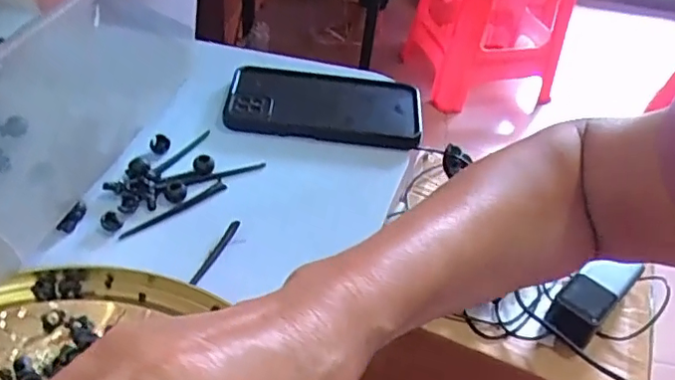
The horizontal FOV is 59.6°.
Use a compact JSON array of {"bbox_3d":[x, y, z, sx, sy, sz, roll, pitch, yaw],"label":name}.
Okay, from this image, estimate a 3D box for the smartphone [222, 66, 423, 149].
[{"bbox_3d":[-0.011,-0.075,0.518,0.165,0.020,0.088,8,43,-1],"label":"smartphone"}]

